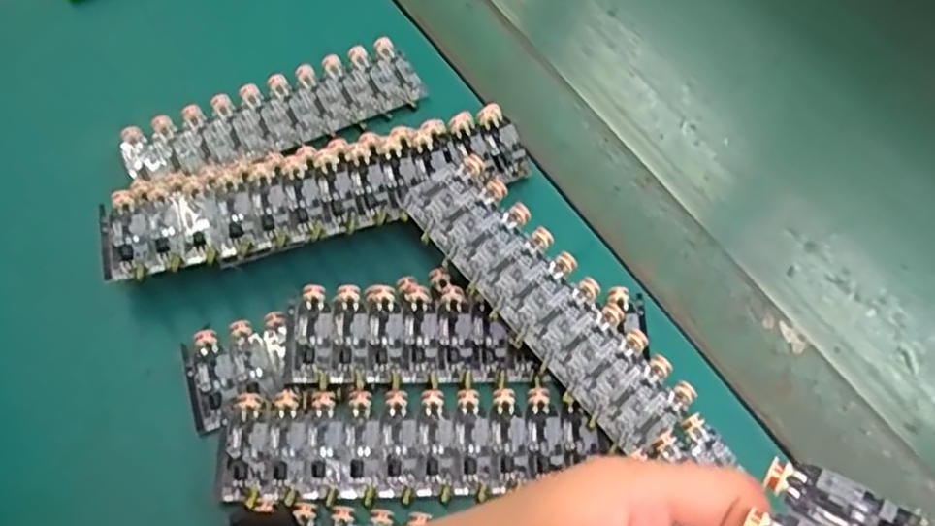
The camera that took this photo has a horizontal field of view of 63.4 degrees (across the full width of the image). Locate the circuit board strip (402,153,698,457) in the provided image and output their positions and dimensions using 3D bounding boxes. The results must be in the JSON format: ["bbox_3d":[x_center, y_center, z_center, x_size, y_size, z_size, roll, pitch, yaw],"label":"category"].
[{"bbox_3d":[0.036,0.015,0.342,0.049,0.009,0.154,-40,82,-18],"label":"circuit board strip"}]

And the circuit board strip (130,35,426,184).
[{"bbox_3d":[-0.097,-0.076,0.392,0.151,0.015,0.045,-24,66,-18],"label":"circuit board strip"}]

